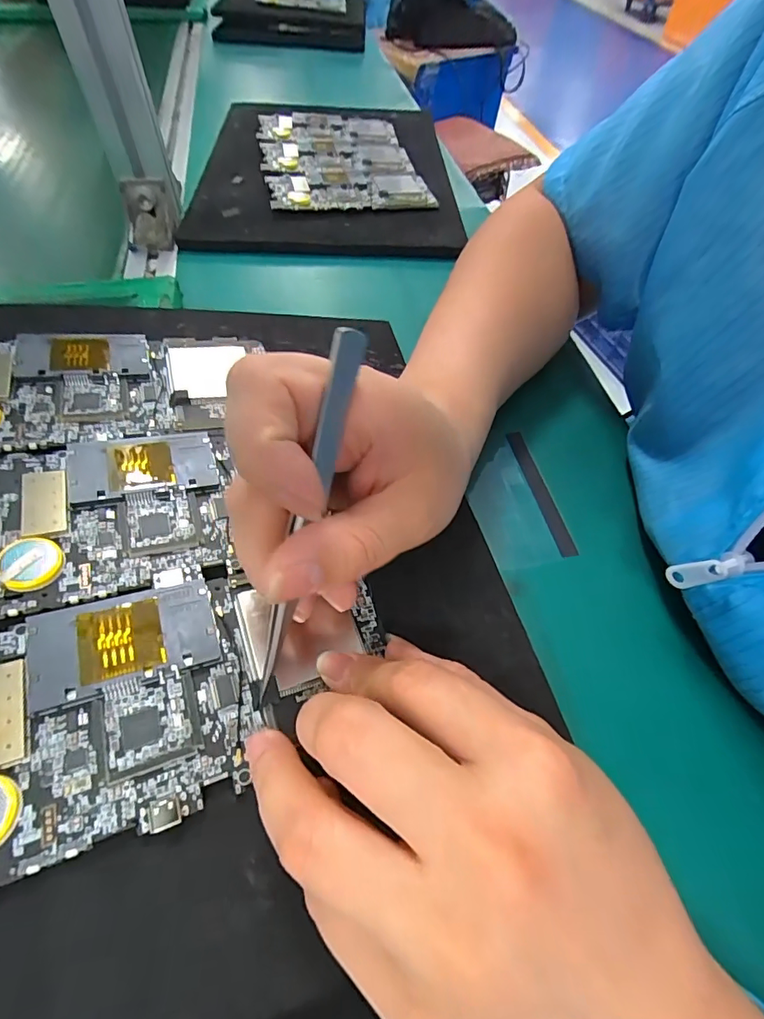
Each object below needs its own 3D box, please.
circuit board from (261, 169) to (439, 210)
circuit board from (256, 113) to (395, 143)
[{"bbox_3d":[-0.030,-0.311,0.450,0.154,0.011,0.075,-9,57,-9],"label":"circuit board"},{"bbox_3d":[-0.061,-0.434,0.532,0.152,0.016,0.062,-5,57,-6],"label":"circuit board"}]

